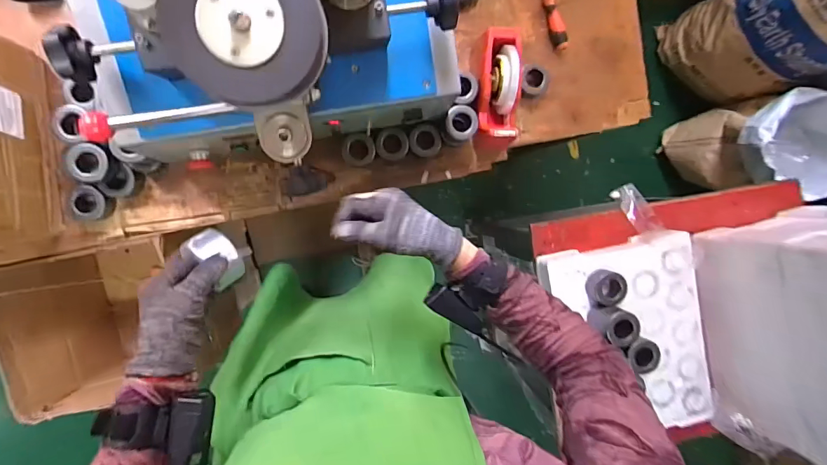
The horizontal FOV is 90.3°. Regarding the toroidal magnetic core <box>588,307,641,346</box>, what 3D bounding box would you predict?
[{"bbox_3d":[0.358,0.163,0.736,0.055,0.066,0.059,-1,94,-7],"label":"toroidal magnetic core"}]

